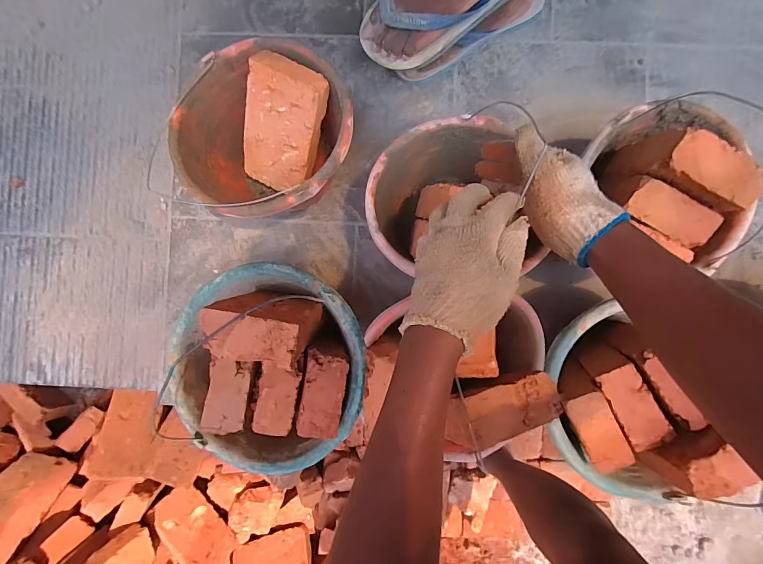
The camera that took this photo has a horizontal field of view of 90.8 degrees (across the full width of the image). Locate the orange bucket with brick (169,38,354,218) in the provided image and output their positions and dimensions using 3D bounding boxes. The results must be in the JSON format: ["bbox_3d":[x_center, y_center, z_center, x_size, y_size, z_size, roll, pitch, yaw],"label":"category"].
[{"bbox_3d":[-0.156,-0.209,0.582,0.225,0.177,0.236,0,88,3],"label":"orange bucket with brick"}]

